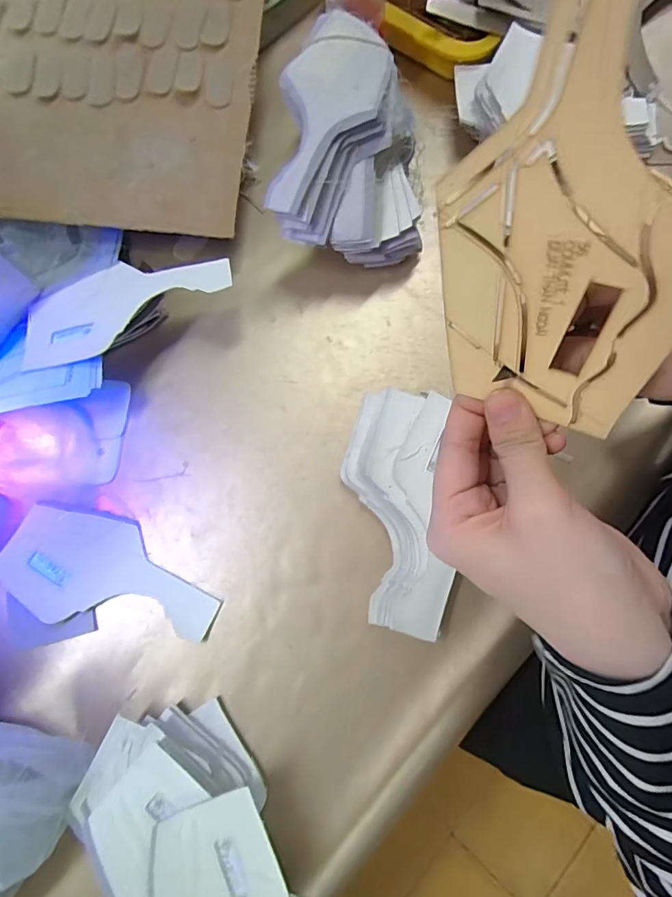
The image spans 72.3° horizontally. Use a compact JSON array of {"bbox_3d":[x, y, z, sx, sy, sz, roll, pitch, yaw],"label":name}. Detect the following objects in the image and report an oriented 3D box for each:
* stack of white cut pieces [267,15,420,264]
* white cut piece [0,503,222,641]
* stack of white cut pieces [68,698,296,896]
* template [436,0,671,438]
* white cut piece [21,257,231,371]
[{"bbox_3d":[0.002,-0.244,0.384,0.118,0.095,0.170,-8,75,-1],"label":"stack of white cut pieces"},{"bbox_3d":[-0.170,0.092,0.345,0.167,0.005,0.075,11,77,1],"label":"white cut piece"},{"bbox_3d":[-0.077,0.265,0.283,0.102,0.035,0.213,-35,78,-8],"label":"stack of white cut pieces"},{"bbox_3d":[0.071,-0.078,0.143,0.077,0.167,0.005,5,41,25],"label":"template"},{"bbox_3d":[-0.165,-0.114,0.359,0.167,0.006,0.081,-17,69,1],"label":"white cut piece"}]

